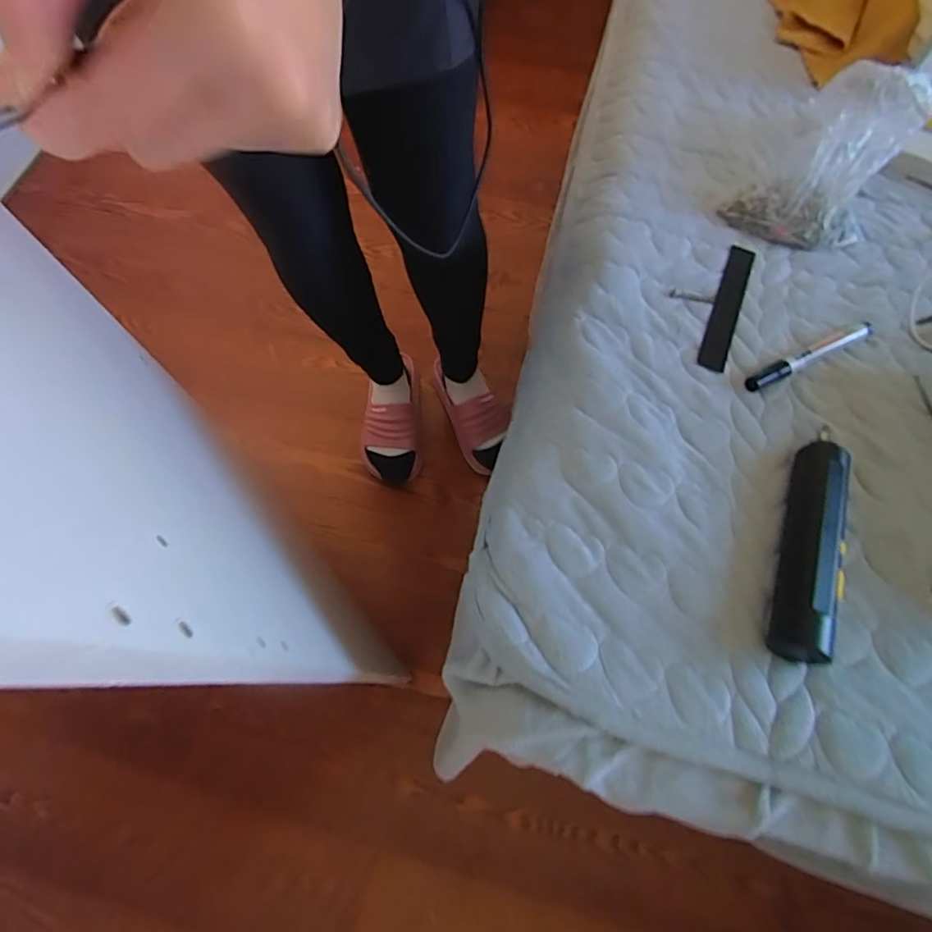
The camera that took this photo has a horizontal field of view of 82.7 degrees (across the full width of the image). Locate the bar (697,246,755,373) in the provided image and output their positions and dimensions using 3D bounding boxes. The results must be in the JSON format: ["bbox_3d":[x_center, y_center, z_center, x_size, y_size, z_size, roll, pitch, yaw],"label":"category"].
[{"bbox_3d":[0.238,-0.145,0.482,0.025,0.008,0.155,22,66,8],"label":"bar"}]

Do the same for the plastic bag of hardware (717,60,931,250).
[{"bbox_3d":[0.351,-0.300,0.506,0.121,0.085,0.181,34,68,13],"label":"plastic bag of hardware"}]

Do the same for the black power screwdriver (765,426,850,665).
[{"bbox_3d":[0.243,0.050,0.371,0.032,0.032,0.167,23,66,8],"label":"black power screwdriver"}]

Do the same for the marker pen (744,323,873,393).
[{"bbox_3d":[0.290,-0.093,0.448,0.129,0.015,0.015,-26,69,-13],"label":"marker pen"}]

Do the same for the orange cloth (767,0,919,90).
[{"bbox_3d":[0.441,-0.552,0.631,0.138,0.065,0.214,-4,65,1],"label":"orange cloth"}]

